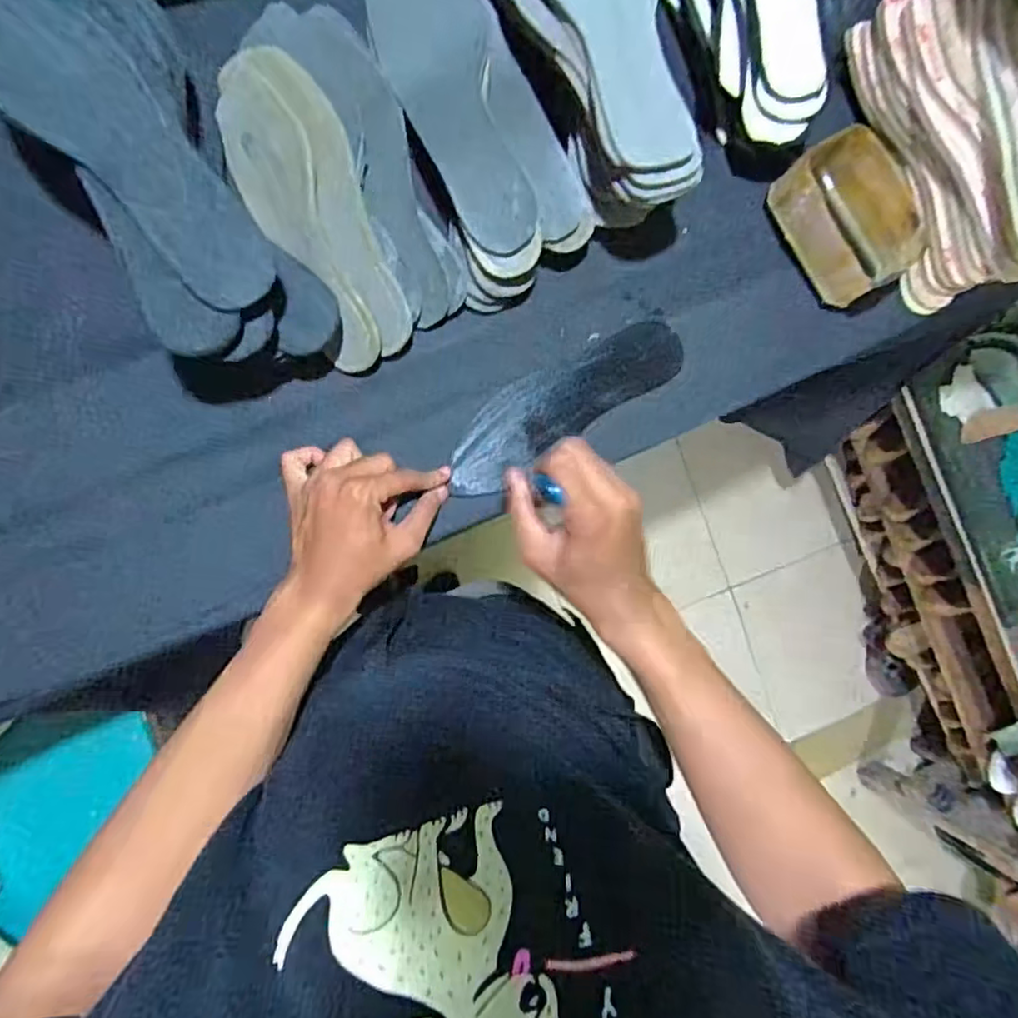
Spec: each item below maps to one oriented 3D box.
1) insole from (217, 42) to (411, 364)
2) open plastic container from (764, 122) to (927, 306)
[{"bbox_3d":[-0.155,-0.224,0.476,0.094,0.019,0.235,-18,96,17],"label":"insole"},{"bbox_3d":[0.286,-0.246,0.532,0.082,0.062,0.128,-24,91,-9],"label":"open plastic container"}]

